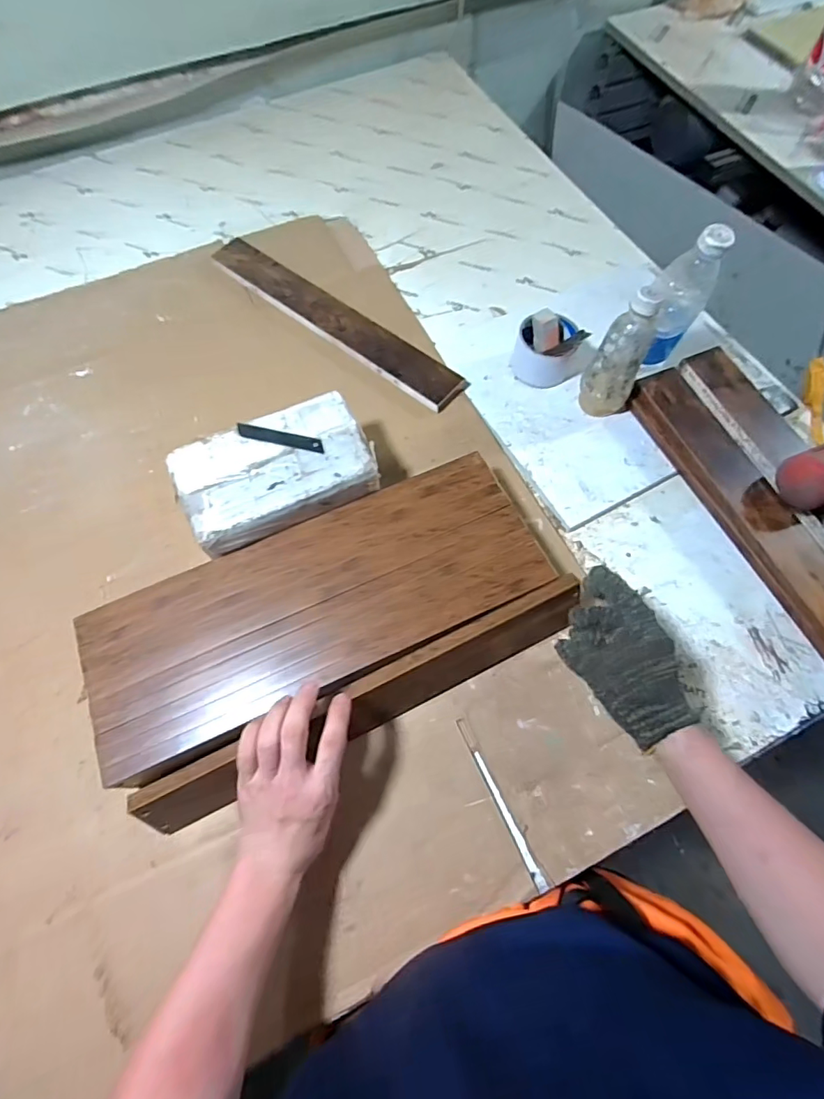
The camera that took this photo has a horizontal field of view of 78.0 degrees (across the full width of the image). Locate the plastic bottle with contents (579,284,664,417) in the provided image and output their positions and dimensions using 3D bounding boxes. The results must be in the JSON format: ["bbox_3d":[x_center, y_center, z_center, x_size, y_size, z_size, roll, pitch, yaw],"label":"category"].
[{"bbox_3d":[0.254,-0.235,0.622,0.063,0.161,0.068,25,69,11],"label":"plastic bottle with contents"}]

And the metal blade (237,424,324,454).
[{"bbox_3d":[-0.143,-0.122,0.556,0.098,0.004,0.017,13,67,6],"label":"metal blade"}]

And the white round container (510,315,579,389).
[{"bbox_3d":[0.181,-0.269,0.691,0.080,0.054,0.078,0,66,1],"label":"white round container"}]

